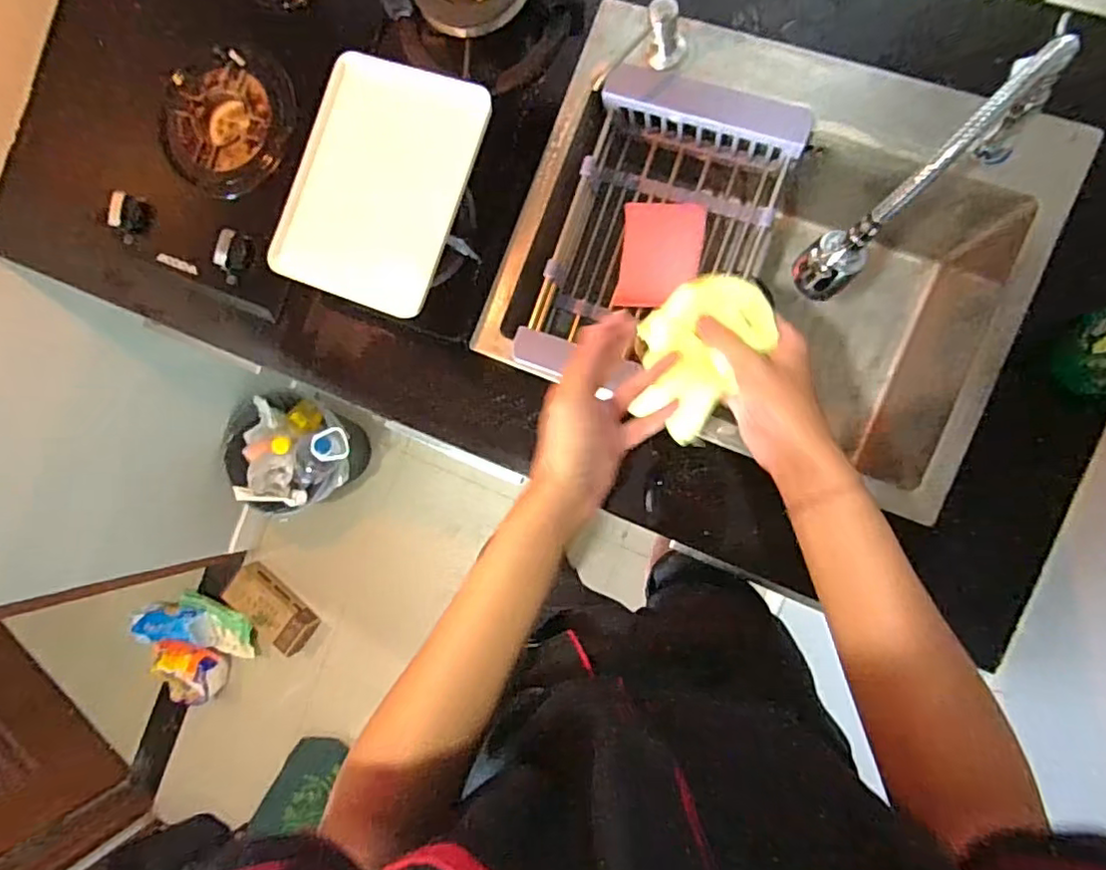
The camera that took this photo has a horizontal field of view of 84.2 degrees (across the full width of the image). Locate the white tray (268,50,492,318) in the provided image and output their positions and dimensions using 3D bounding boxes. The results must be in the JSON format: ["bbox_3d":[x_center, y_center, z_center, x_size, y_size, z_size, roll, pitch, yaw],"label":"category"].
[{"bbox_3d":[-0.172,-0.251,0.613,0.163,0.032,0.233,22,92,10],"label":"white tray"}]

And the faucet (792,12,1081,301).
[{"bbox_3d":[0.304,-0.209,0.510,0.217,0.178,0.056,-39,83,7],"label":"faucet"}]

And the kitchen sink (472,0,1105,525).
[{"bbox_3d":[0.229,-0.195,0.709,0.497,0.210,0.416,21,92,10],"label":"kitchen sink"}]

